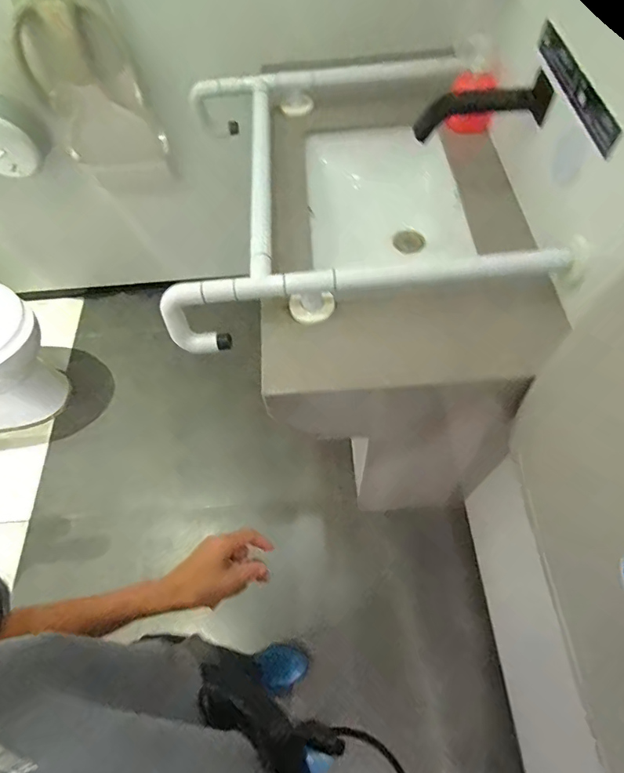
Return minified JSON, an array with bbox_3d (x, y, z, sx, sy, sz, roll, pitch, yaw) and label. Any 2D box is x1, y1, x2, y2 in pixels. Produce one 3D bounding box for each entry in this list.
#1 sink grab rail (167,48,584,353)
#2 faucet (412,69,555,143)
[{"bbox_3d":[0.058,-0.420,0.883,0.673,0.139,0.685,-6,61,0],"label":"sink grab rail"},{"bbox_3d":[0.295,-0.473,0.759,0.210,0.067,0.087,-10,61,-2],"label":"faucet"}]

